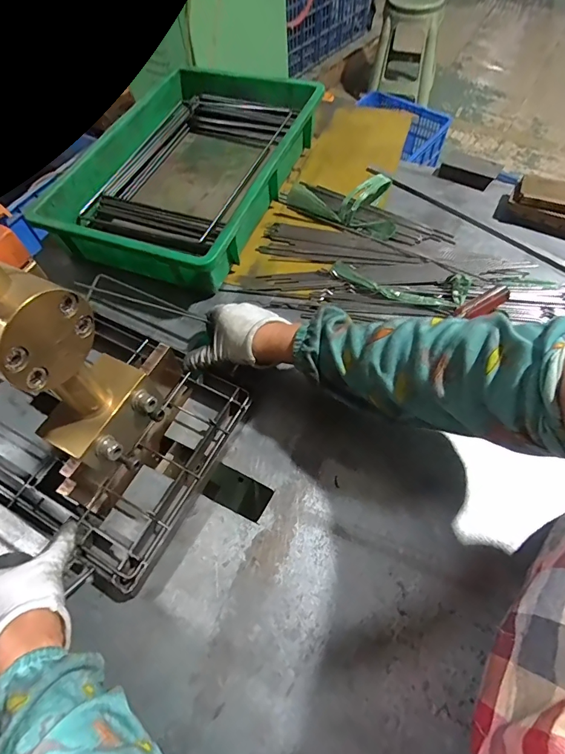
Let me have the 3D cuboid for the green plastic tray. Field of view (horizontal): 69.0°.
[{"bbox_3d":[-0.133,-0.333,0.648,0.286,0.081,0.434,18,63,13],"label":"green plastic tray"}]

